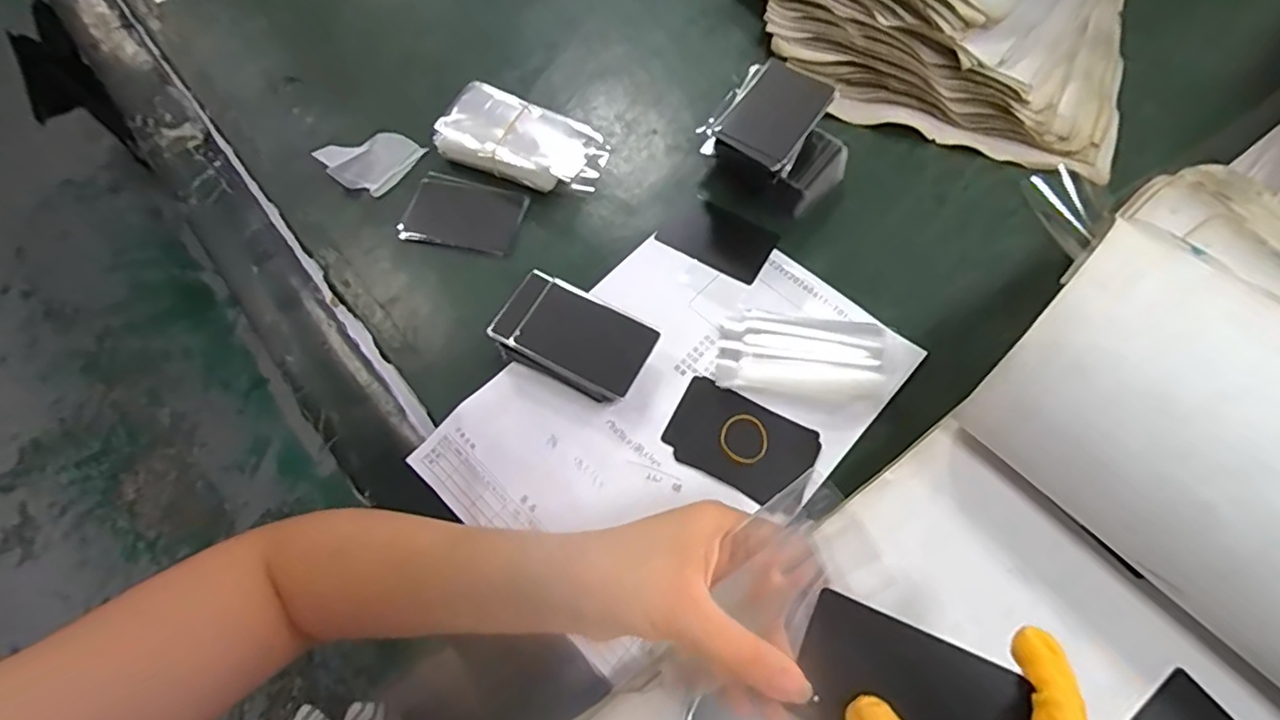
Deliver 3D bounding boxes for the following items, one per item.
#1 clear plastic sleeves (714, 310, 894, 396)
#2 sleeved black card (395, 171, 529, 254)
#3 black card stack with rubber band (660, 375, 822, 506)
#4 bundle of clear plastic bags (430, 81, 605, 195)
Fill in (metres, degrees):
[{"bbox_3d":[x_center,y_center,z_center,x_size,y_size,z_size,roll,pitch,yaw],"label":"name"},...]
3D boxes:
[{"bbox_3d":[0.115,-0.005,0.427,0.118,0.007,0.063,4,66,4],"label":"clear plastic sleeves"},{"bbox_3d":[-0.139,-0.116,0.483,0.095,0.004,0.062,12,66,7],"label":"sleeved black card"},{"bbox_3d":[0.066,0.053,0.401,0.093,0.004,0.060,27,69,13],"label":"black card stack with rubber band"},{"bbox_3d":[-0.096,-0.178,0.496,0.129,0.030,0.067,20,68,11],"label":"bundle of clear plastic bags"}]

